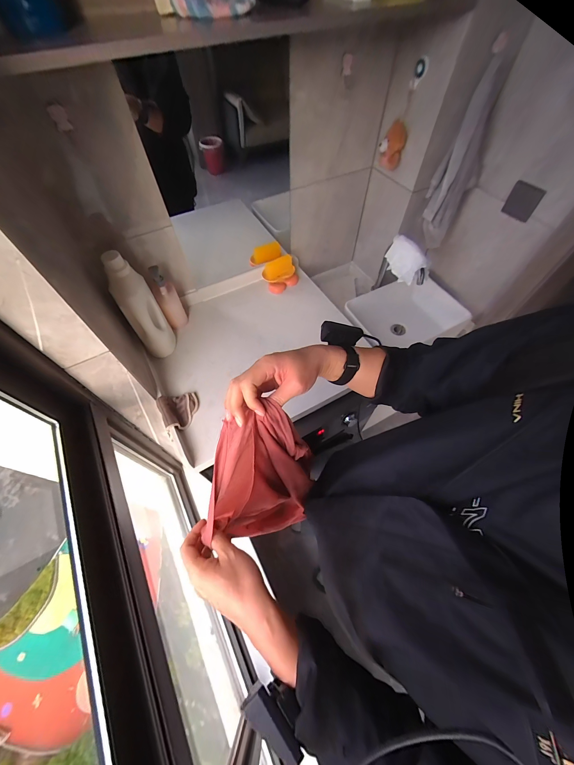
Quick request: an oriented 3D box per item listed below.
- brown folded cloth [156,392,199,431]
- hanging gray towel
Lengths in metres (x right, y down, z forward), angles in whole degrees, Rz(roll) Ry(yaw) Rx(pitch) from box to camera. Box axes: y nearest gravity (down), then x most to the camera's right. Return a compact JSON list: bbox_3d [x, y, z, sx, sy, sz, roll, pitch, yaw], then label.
[{"bbox_3d":[-0.304,0.075,0.811,0.106,0.050,0.107,-29,64,-16],"label":"brown folded cloth"},{"bbox_3d":[0.542,-0.668,0.899,0.117,0.439,0.157,24,62,14],"label":"hanging gray towel"}]

